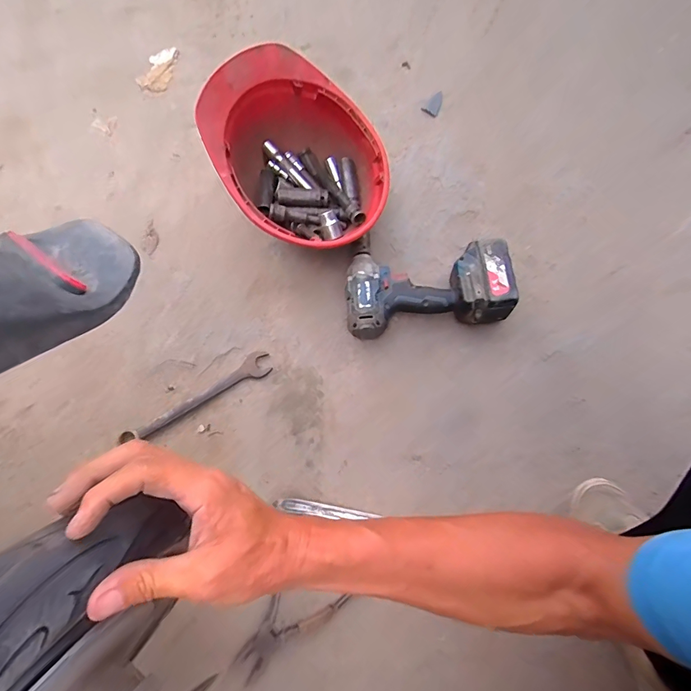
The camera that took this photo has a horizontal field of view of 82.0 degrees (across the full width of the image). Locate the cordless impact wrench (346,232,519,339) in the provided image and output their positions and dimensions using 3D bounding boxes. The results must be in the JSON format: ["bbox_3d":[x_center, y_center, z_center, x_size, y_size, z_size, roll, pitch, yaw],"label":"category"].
[{"bbox_3d":[0.120,-0.094,0.607,0.241,0.081,0.141,-4,74,0],"label":"cordless impact wrench"}]

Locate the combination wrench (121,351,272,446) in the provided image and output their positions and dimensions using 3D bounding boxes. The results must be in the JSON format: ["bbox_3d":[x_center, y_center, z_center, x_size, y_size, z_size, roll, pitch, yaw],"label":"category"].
[{"bbox_3d":[-0.220,0.083,0.599,0.236,0.013,0.039,-33,76,-8],"label":"combination wrench"}]

